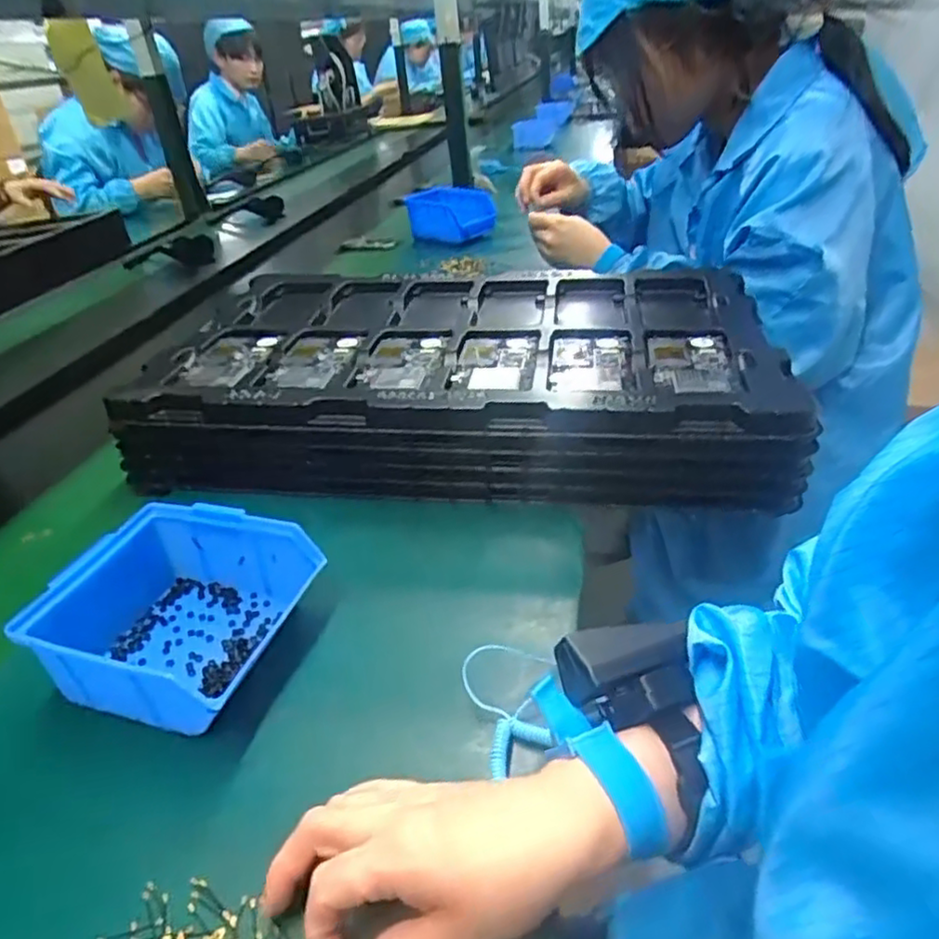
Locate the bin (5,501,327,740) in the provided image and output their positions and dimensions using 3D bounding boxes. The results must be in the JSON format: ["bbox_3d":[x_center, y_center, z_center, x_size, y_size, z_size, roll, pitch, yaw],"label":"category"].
[{"bbox_3d":[-0.175,0.090,0.411,0.137,0.076,0.120,1,34,13],"label":"bin"}]

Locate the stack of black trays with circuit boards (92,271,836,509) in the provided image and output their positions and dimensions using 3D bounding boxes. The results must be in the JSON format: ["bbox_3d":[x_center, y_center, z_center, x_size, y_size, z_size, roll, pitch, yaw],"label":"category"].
[{"bbox_3d":[0.001,-0.097,0.651,0.537,0.095,0.323,-1,33,9],"label":"stack of black trays with circuit boards"}]

